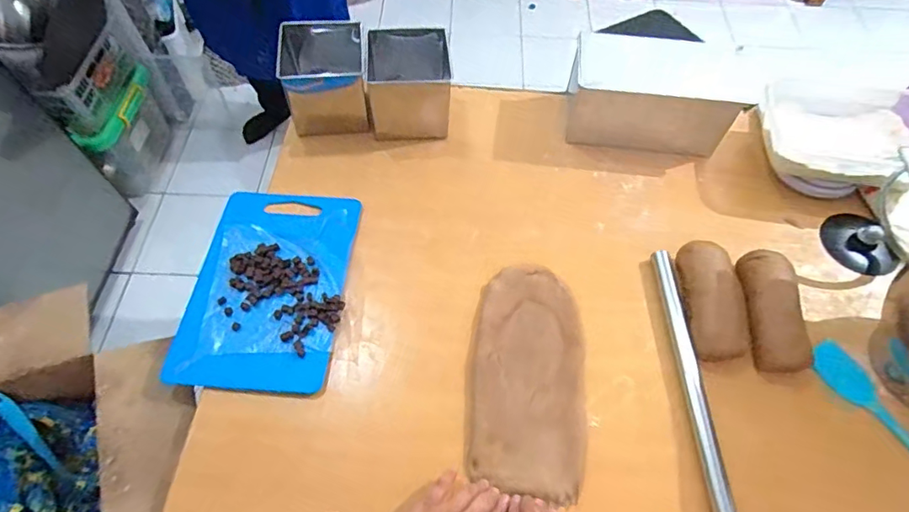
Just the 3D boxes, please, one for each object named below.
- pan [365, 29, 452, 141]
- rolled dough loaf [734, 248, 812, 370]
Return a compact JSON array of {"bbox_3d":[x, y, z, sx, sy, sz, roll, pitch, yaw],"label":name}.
[{"bbox_3d":[-0.073,-0.268,0.833,0.118,0.115,0.132,-3,59,-4],"label":"pan"},{"bbox_3d":[0.408,0.067,0.658,0.070,0.034,0.162,9,59,3],"label":"rolled dough loaf"}]

